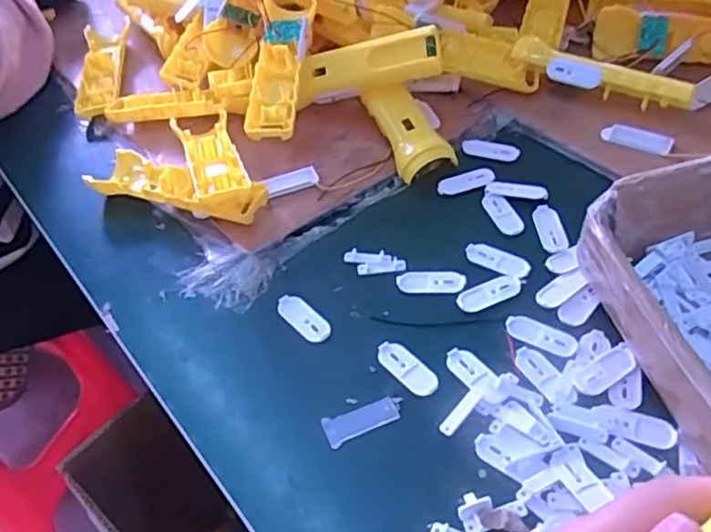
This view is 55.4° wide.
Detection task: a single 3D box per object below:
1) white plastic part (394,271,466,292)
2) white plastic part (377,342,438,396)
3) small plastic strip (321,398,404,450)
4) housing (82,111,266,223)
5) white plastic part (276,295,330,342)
[{"bbox_3d":[0.057,0.011,0.515,0.051,0.004,0.019,0,46,7],"label":"white plastic part"},{"bbox_3d":[0.035,0.069,0.464,0.020,0.004,0.050,-35,52,-25],"label":"white plastic part"},{"bbox_3d":[0.006,0.100,0.439,0.052,0.004,0.020,-18,47,-10],"label":"small plastic strip"},{"bbox_3d":[-0.156,-0.071,0.581,0.134,0.056,0.168,-21,47,-13],"label":"housing"},{"bbox_3d":[-0.039,0.038,0.502,0.049,0.009,0.018,33,58,32],"label":"white plastic part"}]

